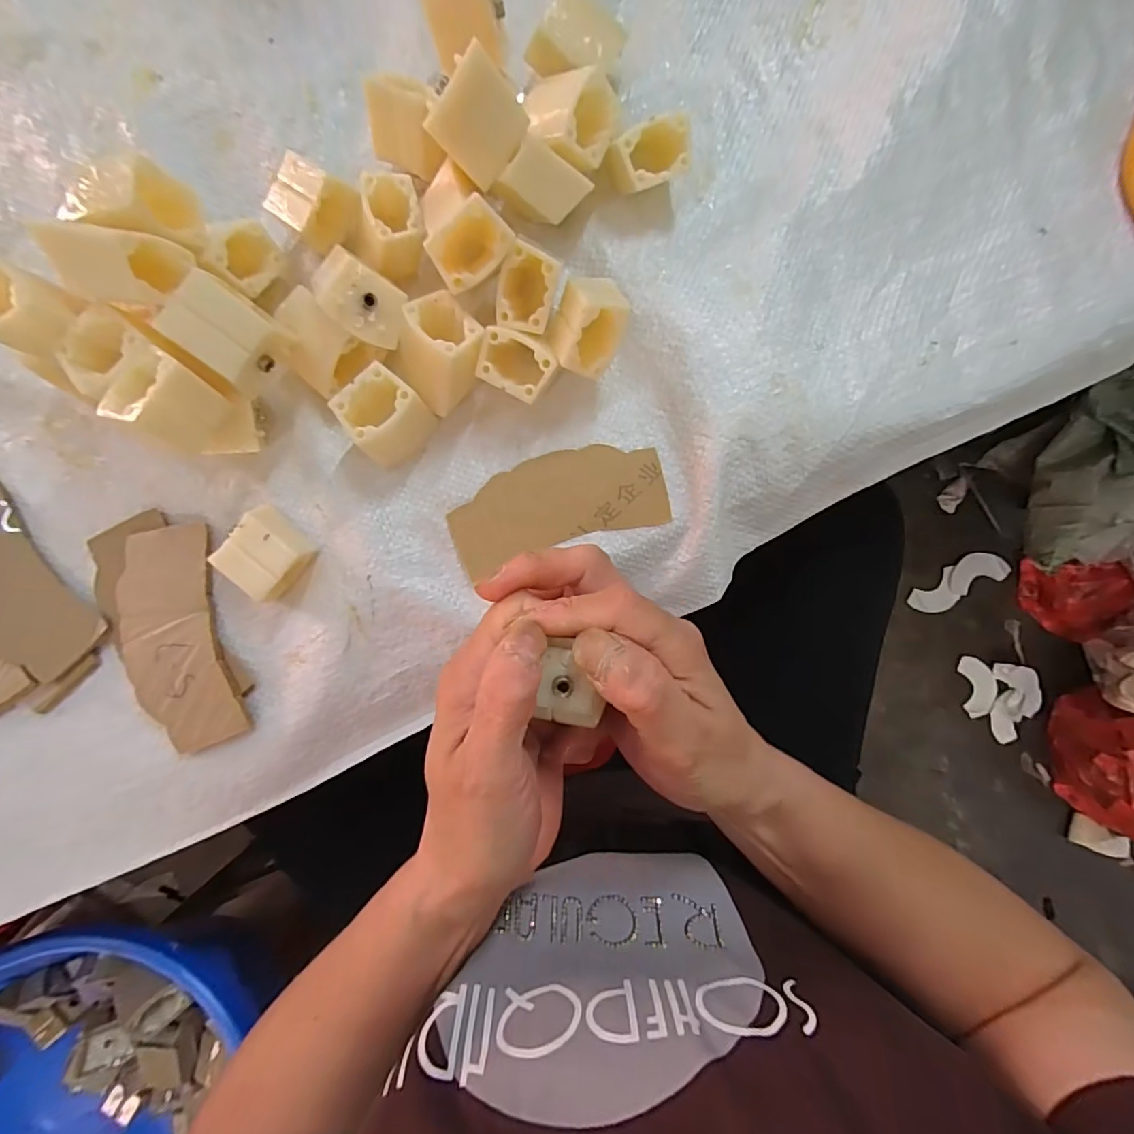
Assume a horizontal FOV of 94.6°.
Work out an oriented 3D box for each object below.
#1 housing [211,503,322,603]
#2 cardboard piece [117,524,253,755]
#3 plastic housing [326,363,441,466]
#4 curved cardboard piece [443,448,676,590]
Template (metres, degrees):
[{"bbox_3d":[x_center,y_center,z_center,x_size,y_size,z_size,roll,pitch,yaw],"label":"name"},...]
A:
[{"bbox_3d":[-0.148,-0.007,0.260,0.030,0.023,0.038,39,88,4],"label":"housing"},{"bbox_3d":[-0.199,0.036,0.266,0.050,0.009,0.111,-17,86,1],"label":"cardboard piece"},{"bbox_3d":[-0.087,-0.070,0.256,0.032,0.039,0.036,35,88,4],"label":"plastic housing"},{"bbox_3d":[-0.005,-0.032,0.270,0.110,0.004,0.051,-21,86,0],"label":"curved cardboard piece"}]

